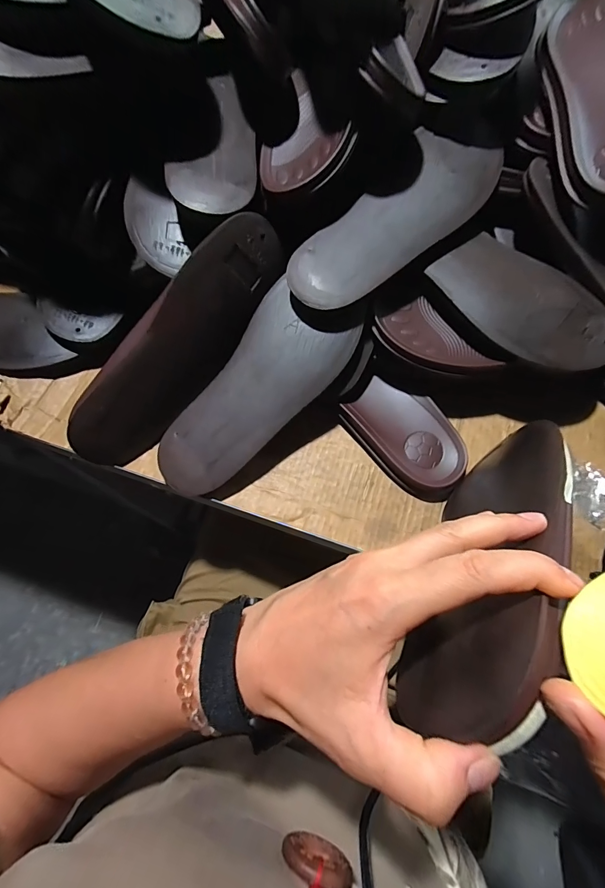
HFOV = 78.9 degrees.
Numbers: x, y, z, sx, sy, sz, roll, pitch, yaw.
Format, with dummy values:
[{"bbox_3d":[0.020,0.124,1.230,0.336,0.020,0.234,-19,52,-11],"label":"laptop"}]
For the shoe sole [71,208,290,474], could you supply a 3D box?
[{"bbox_3d":[-0.114,-0.093,0.347,0.265,0.080,0.016,-51,42,1],"label":"shoe sole"}]

